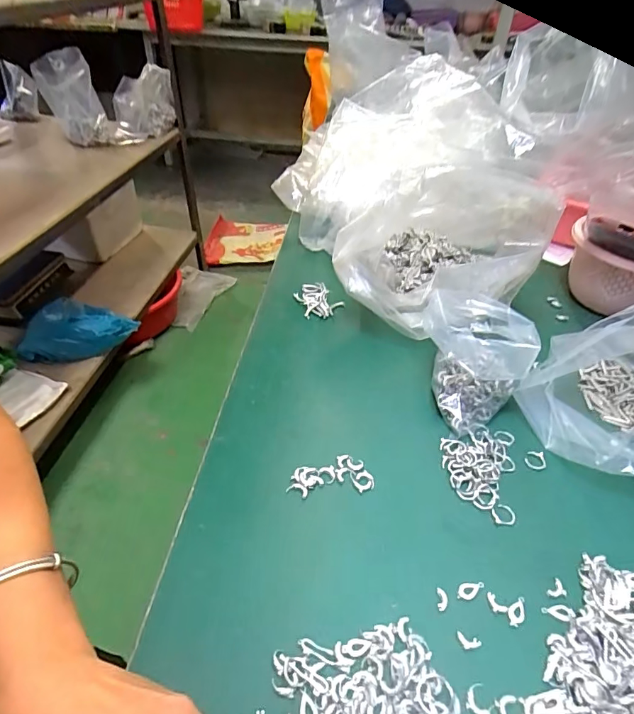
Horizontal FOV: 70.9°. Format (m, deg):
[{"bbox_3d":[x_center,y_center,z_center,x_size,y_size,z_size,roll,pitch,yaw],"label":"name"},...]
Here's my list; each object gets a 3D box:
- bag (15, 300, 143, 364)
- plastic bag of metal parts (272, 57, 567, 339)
[{"bbox_3d":[-0.636,-0.074,1.192,0.271,0.098,0.153,0,42,-2],"label":"bag"},{"bbox_3d":[0.125,-0.232,0.596,0.305,0.203,0.433,-4,42,-7],"label":"plastic bag of metal parts"}]

